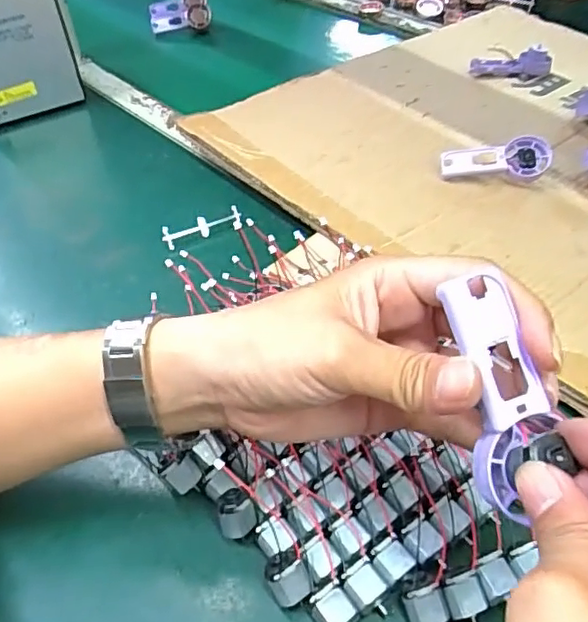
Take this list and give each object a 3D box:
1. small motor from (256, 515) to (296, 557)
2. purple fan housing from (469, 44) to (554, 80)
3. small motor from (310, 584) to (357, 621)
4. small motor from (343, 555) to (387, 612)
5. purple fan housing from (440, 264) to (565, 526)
[{"bbox_3d":[-0.010,0.126,0.323,0.017,0.017,0.018,-23,48,-21],"label":"small motor"},{"bbox_3d":[0.255,-0.290,0.696,0.093,0.029,0.024,-4,44,-3],"label":"purple fan housing"},{"bbox_3d":[0.021,0.154,0.296,0.018,0.019,0.023,-24,48,-21],"label":"small motor"},{"bbox_3d":[0.036,0.143,0.303,0.018,0.015,0.023,-26,49,-23],"label":"small motor"},{"bbox_3d":[0.076,0.032,0.213,0.030,0.086,0.009,-10,3,-3],"label":"purple fan housing"}]

